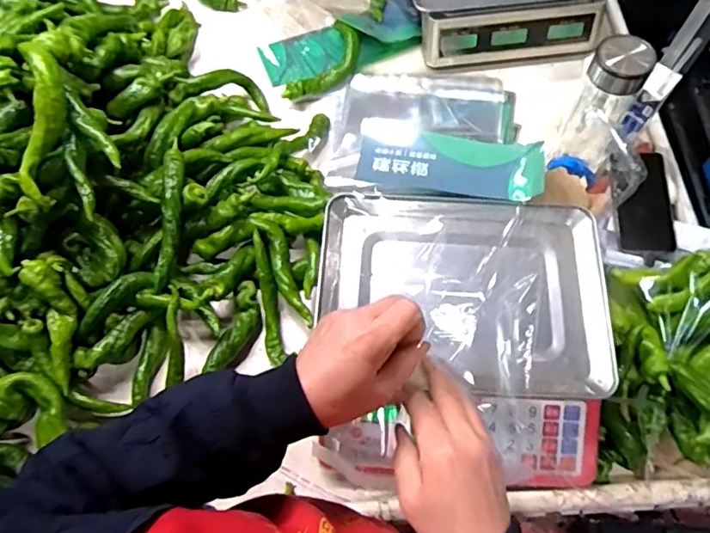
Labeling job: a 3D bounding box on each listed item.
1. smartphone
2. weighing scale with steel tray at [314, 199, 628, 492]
[{"bbox_3d":[0.378,-0.088,0.714,0.070,0.015,0.145,6,65,4],"label":"smartphone"},{"bbox_3d":[0.122,0.076,0.639,0.325,0.083,0.330,-1,65,1],"label":"weighing scale with steel tray"}]

